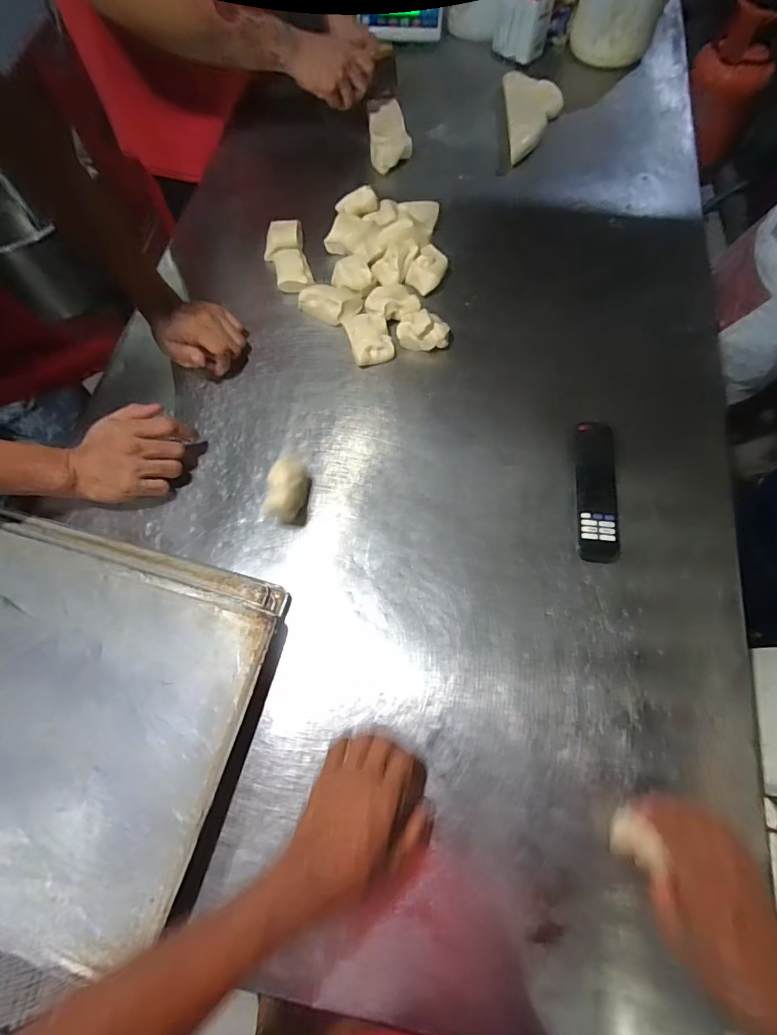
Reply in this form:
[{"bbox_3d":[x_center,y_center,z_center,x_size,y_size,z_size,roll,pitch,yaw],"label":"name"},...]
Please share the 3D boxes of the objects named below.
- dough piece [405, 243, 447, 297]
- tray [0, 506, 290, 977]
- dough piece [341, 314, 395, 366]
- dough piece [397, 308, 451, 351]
[{"bbox_3d":[0.059,-0.373,0.707,0.048,0.028,0.069,26,70,12],"label":"dough piece"},{"bbox_3d":[-0.377,0.188,0.494,0.454,0.034,0.356,15,68,7],"label":"tray"},{"bbox_3d":[-0.027,-0.258,0.672,0.057,0.025,0.084,-18,68,-7],"label":"dough piece"},{"bbox_3d":[0.050,-0.264,0.662,0.071,0.045,0.039,9,68,5],"label":"dough piece"}]

